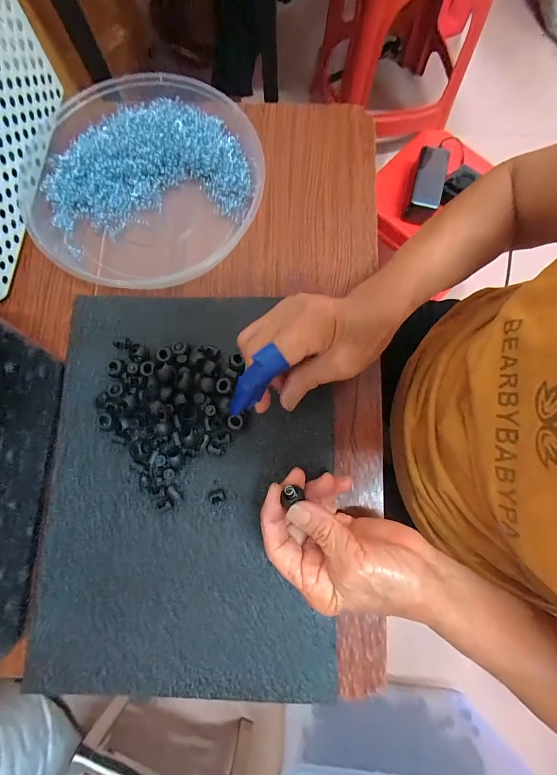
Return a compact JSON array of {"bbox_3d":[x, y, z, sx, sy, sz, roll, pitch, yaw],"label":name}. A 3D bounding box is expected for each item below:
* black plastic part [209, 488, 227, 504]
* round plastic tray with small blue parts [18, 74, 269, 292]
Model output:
[{"bbox_3d":[-0.052,0.093,0.281,0.013,0.011,0.011,-28,80,-6],"label":"black plastic part"},{"bbox_3d":[-0.138,-0.207,0.332,0.232,0.032,0.227,0,78,0],"label":"round plastic tray with small blue parts"}]

